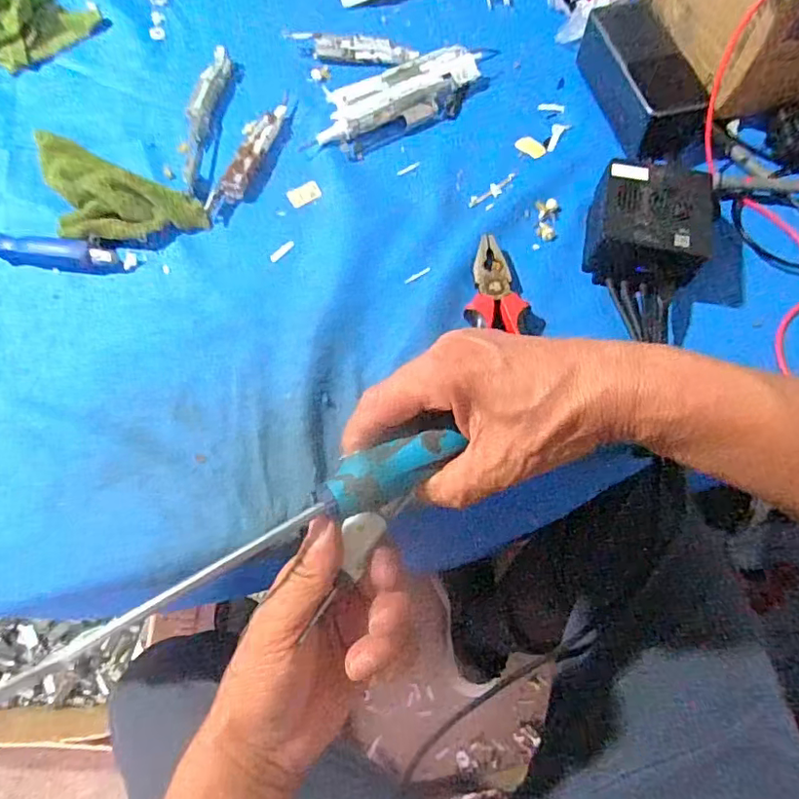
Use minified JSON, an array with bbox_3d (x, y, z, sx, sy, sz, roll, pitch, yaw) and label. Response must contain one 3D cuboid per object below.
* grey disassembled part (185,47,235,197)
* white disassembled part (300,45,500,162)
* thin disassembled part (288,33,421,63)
[{"bbox_3d":[-0.172,-0.244,0.478,0.023,0.016,0.153,5,68,3],"label":"grey disassembled part"},{"bbox_3d":[0.006,-0.266,0.483,0.184,0.016,0.066,-30,70,-10],"label":"white disassembled part"},{"bbox_3d":[-0.045,-0.320,0.503,0.118,0.017,0.022,11,69,6],"label":"thin disassembled part"}]

